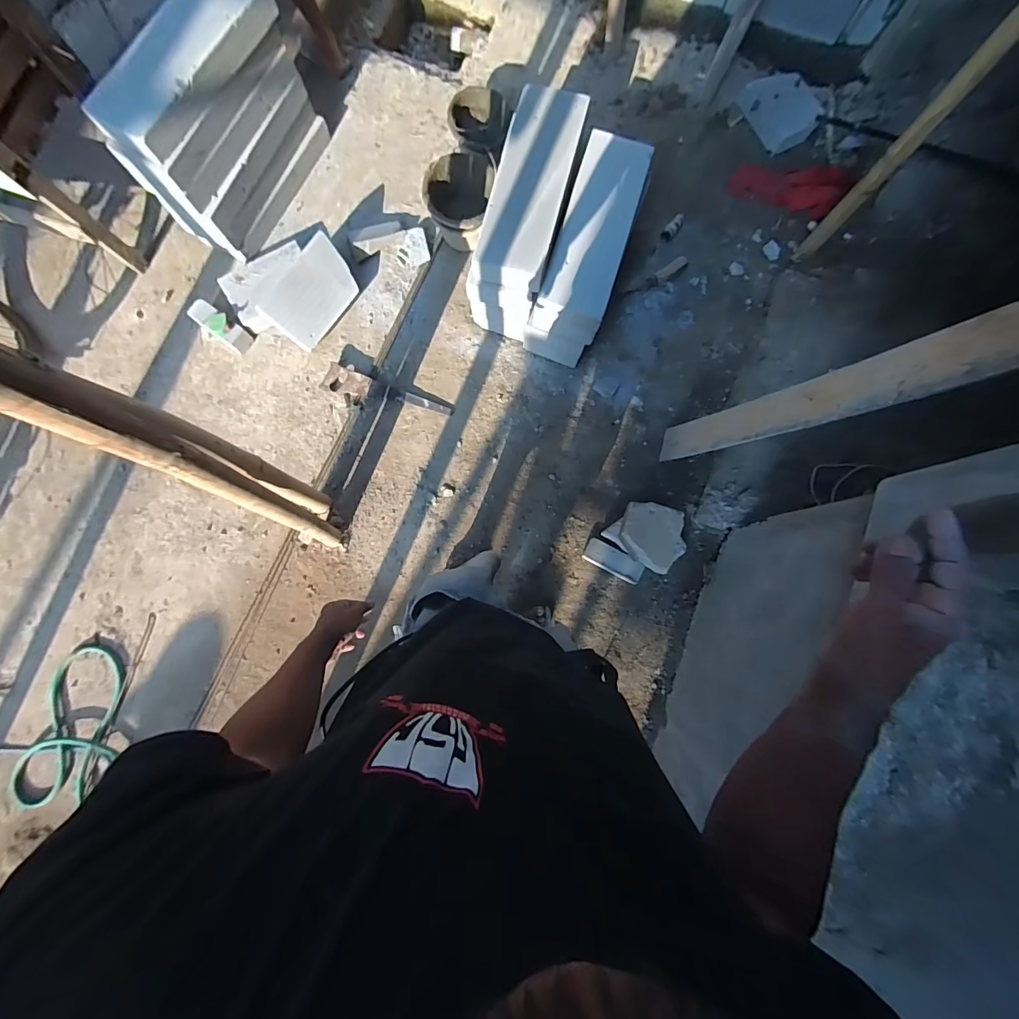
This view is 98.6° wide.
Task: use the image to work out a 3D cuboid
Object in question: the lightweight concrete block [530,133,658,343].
[{"bbox_3d":[0.261,-0.835,1.349,0.203,0.144,0.595,18,82,2],"label":"lightweight concrete block"}]

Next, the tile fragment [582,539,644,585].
[{"bbox_3d":[0.343,0.168,1.439,0.193,0.023,0.086,30,107,6],"label":"tile fragment"}]

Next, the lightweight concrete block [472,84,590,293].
[{"bbox_3d":[0.063,-0.939,1.275,0.206,0.072,0.592,14,82,1],"label":"lightweight concrete block"}]

